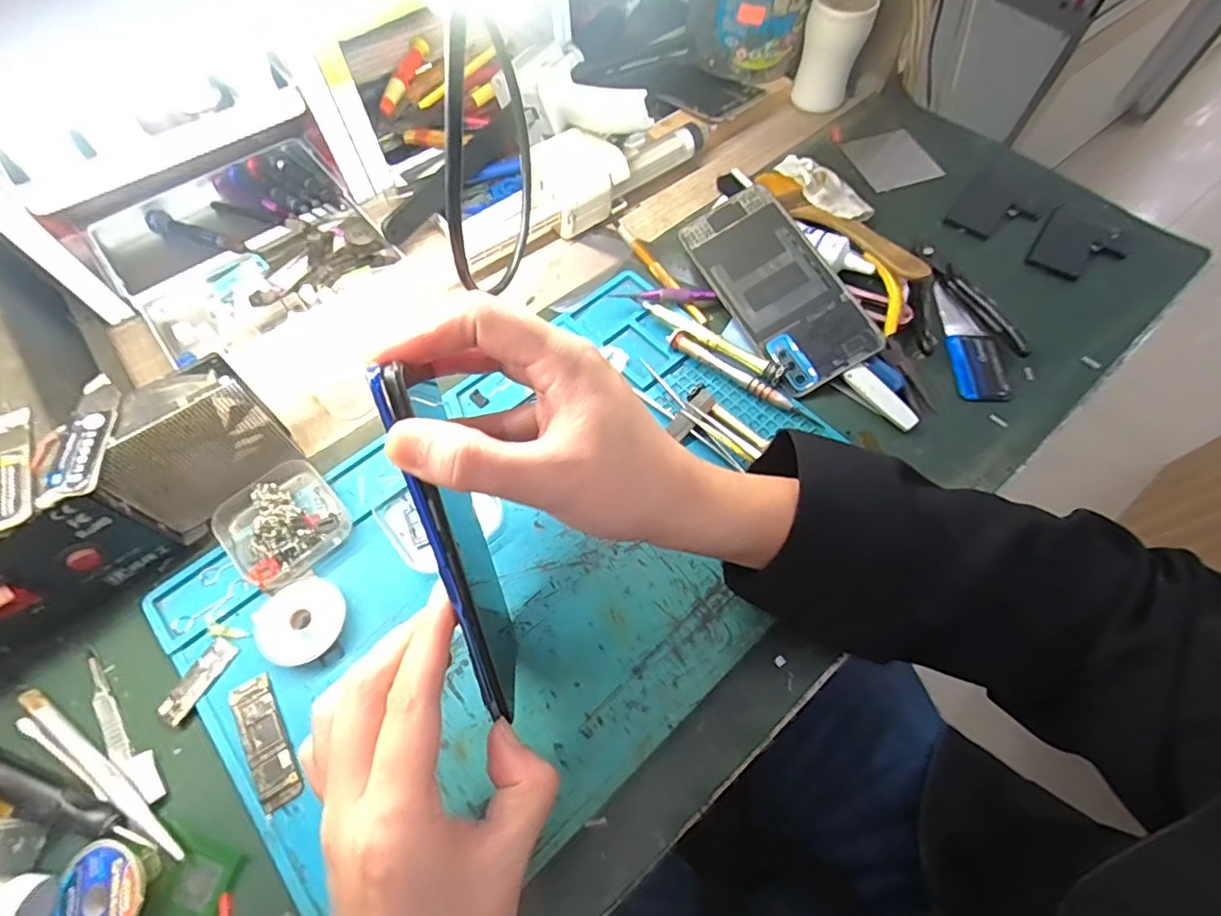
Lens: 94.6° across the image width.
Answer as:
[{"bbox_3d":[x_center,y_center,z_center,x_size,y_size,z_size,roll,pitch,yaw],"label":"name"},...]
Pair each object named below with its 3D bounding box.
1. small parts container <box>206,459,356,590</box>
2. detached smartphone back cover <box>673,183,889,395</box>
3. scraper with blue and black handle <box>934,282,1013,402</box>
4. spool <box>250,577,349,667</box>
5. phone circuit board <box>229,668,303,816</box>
[{"bbox_3d":[-0.193,0.038,0.331,0.064,0.021,0.062,41,69,18],"label":"small parts container"},{"bbox_3d":[0.118,-0.124,0.403,0.074,0.006,0.158,-30,73,5],"label":"detached smartphone back cover"},{"bbox_3d":[0.255,-0.084,0.404,0.035,0.010,0.105,1,63,-1],"label":"scraper with blue and black handle"},{"bbox_3d":[-0.171,0.090,0.310,0.046,0.011,0.043,0,63,-1],"label":"spool"},{"bbox_3d":[-0.176,0.143,0.287,0.022,0.004,0.065,-30,67,-15],"label":"phone circuit board"}]

